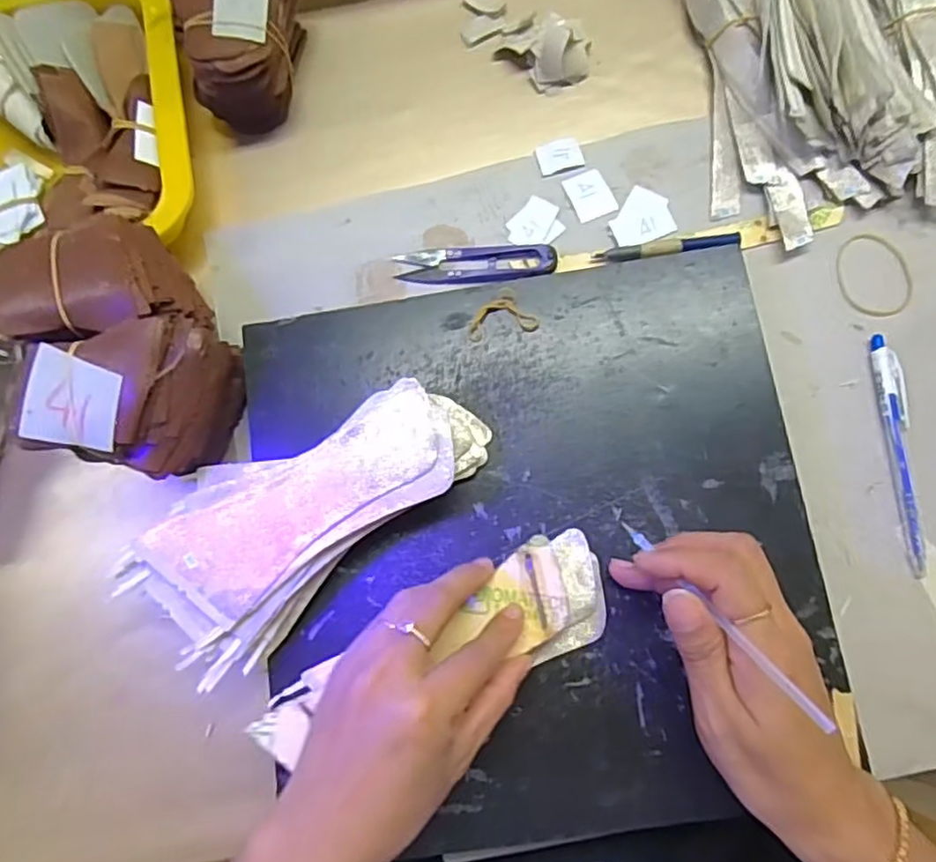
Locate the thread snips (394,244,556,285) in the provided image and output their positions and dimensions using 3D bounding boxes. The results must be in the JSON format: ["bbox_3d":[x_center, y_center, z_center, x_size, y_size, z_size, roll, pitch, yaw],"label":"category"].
[{"bbox_3d":[0.005,-0.105,0.419,0.100,0.011,0.026,0,80,3],"label":"thread snips"}]

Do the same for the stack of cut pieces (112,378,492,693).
[{"bbox_3d":[-0.091,0.037,0.364,0.200,0.043,0.104,-41,79,-4],"label":"stack of cut pieces"}]

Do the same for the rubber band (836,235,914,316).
[{"bbox_3d":[0.248,-0.095,0.406,0.041,0.004,0.054,-11,77,5],"label":"rubber band"}]

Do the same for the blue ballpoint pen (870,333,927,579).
[{"bbox_3d":[0.248,0.012,0.378,0.016,0.009,0.134,-5,80,2],"label":"blue ballpoint pen"}]

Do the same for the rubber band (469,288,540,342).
[{"bbox_3d":[0.019,-0.070,0.391,0.040,0.004,0.028,-11,78,4],"label":"rubber band"}]

